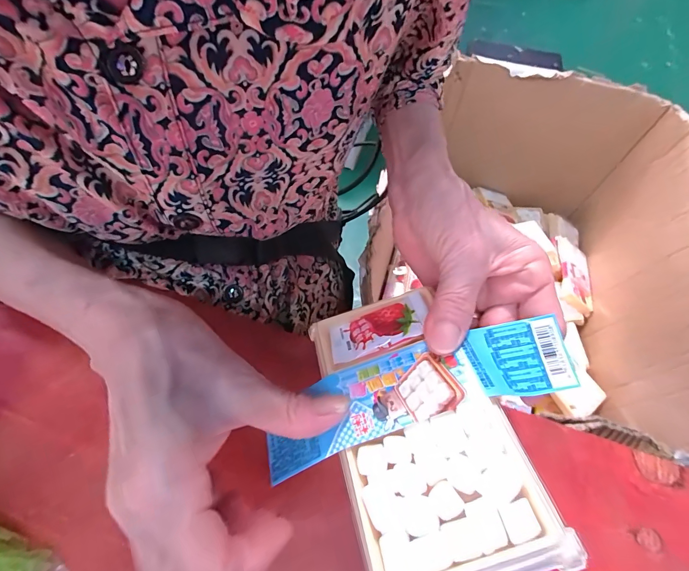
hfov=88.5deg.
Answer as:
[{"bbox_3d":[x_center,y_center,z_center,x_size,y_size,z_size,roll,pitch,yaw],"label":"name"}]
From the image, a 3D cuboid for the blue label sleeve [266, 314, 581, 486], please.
[{"bbox_3d":[0.033,0.052,0.177,0.156,0.022,0.041,-19,61,-2],"label":"blue label sleeve"}]

